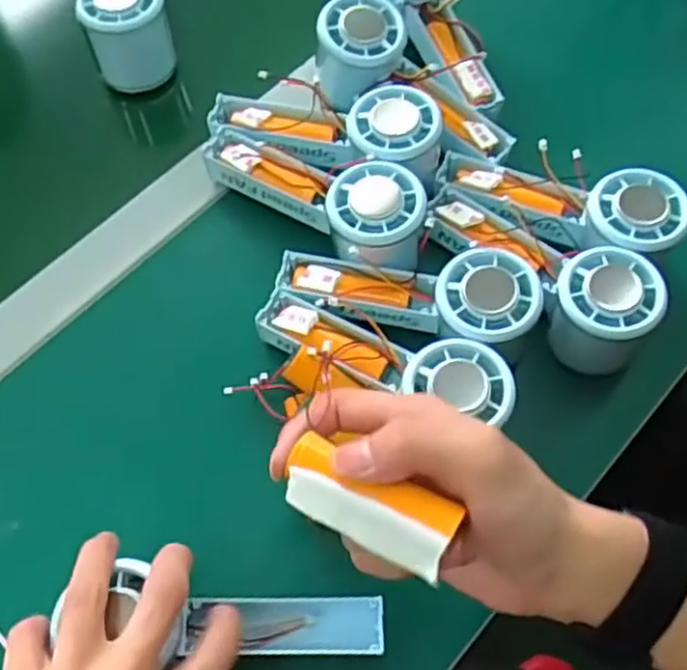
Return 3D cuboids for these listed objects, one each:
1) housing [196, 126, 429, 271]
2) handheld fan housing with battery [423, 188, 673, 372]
[{"bbox_3d":[-0.019,-0.087,0.460,0.162,0.035,0.062,26,67,26],"label":"housing"},{"bbox_3d":[0.113,-0.037,0.443,0.150,0.056,0.058,33,69,13],"label":"handheld fan housing with battery"}]

